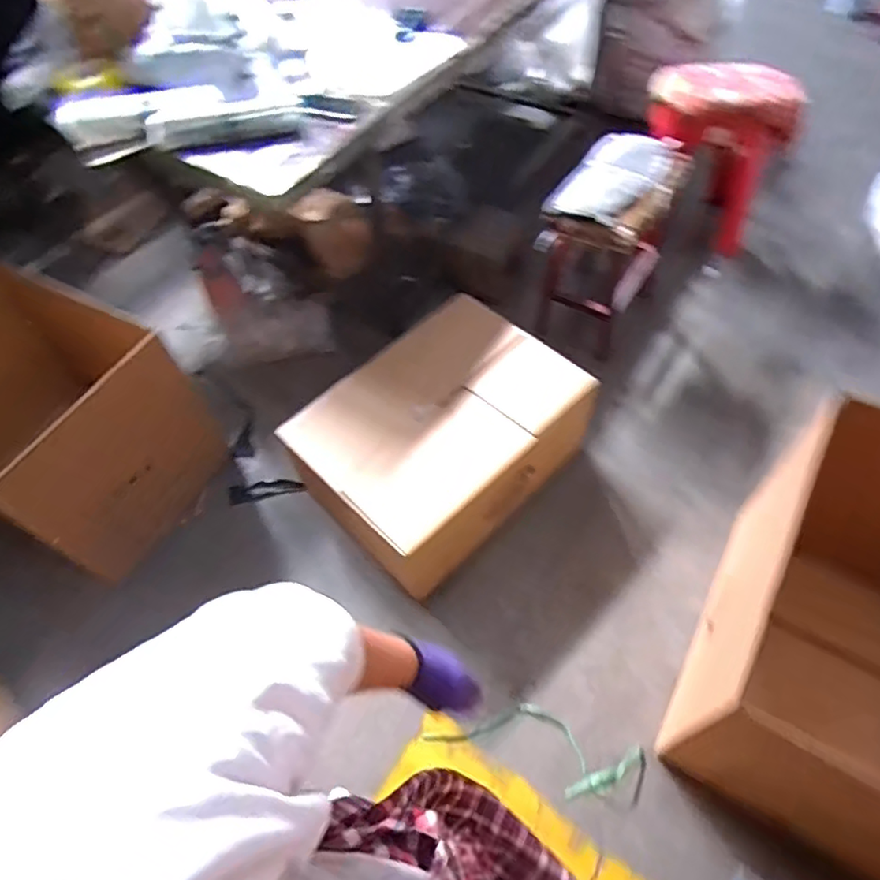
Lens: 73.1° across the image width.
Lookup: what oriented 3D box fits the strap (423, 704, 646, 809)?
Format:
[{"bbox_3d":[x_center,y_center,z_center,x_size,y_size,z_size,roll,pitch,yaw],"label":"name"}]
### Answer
[{"bbox_3d":[0.199,0.632,1.234,0.438,0.038,0.137,16,55,15],"label":"strap"}]

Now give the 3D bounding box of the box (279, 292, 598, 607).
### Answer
[{"bbox_3d":[0.001,-0.007,1.445,0.631,0.267,0.436,-38,60,-23],"label":"box"}]

